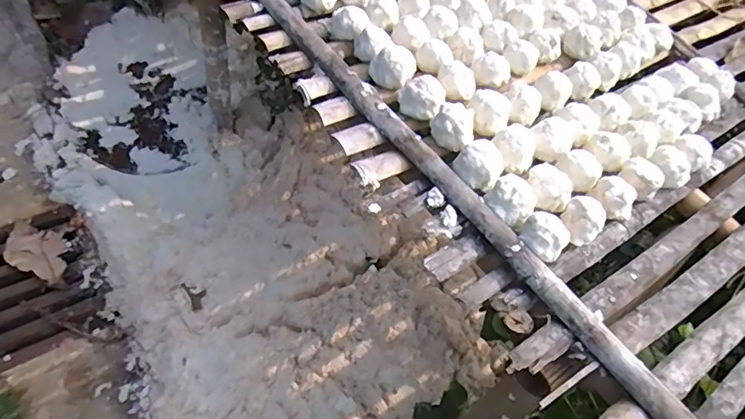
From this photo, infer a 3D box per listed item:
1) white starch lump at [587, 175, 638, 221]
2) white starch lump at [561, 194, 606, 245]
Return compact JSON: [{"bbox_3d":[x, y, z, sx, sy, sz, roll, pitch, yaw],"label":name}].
[{"bbox_3d":[0.399,-0.018,0.864,0.072,0.048,0.064,18,55,4],"label":"white starch lump"},{"bbox_3d":[0.330,0.015,0.821,0.064,0.045,0.071,41,60,18],"label":"white starch lump"}]

